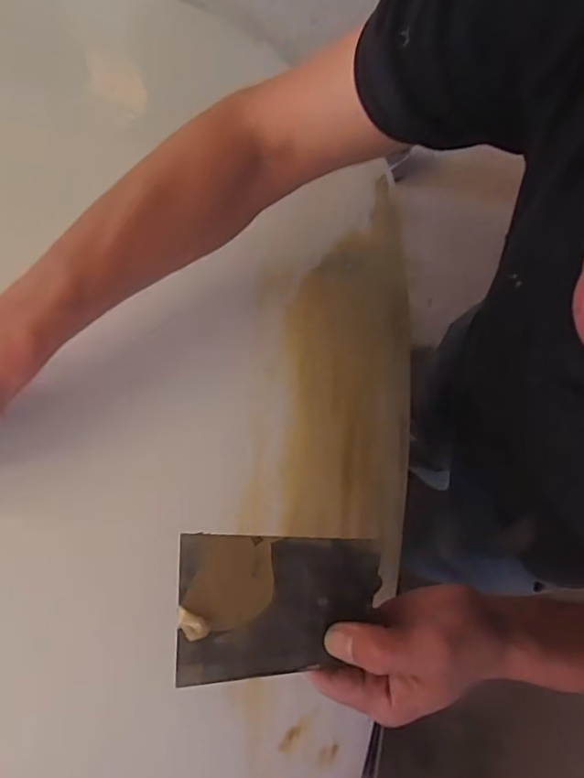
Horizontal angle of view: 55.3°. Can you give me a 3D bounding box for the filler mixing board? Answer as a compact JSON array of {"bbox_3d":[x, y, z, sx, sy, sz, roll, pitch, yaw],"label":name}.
[{"bbox_3d":[0.000,0.125,0.328,0.141,0.004,0.074,12,67,-34],"label":"filler mixing board"}]

